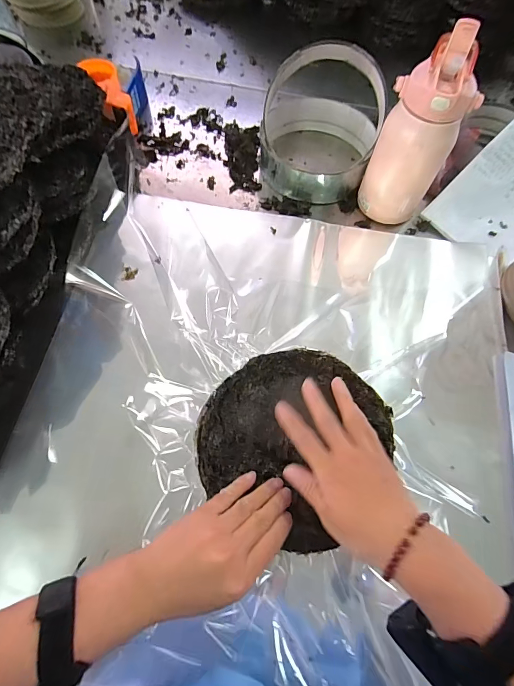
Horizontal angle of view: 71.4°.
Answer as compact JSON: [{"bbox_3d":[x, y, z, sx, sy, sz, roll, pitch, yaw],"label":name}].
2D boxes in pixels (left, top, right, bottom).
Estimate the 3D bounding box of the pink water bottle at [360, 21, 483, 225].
[{"bbox_3d":[0.223,-0.283,0.505,0.090,0.227,0.087,-23,69,-10],"label":"pink water bottle"}]

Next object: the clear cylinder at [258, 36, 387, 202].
[{"bbox_3d":[0.102,-0.355,0.580,0.178,0.149,0.184,13,68,5],"label":"clear cylinder"}]

